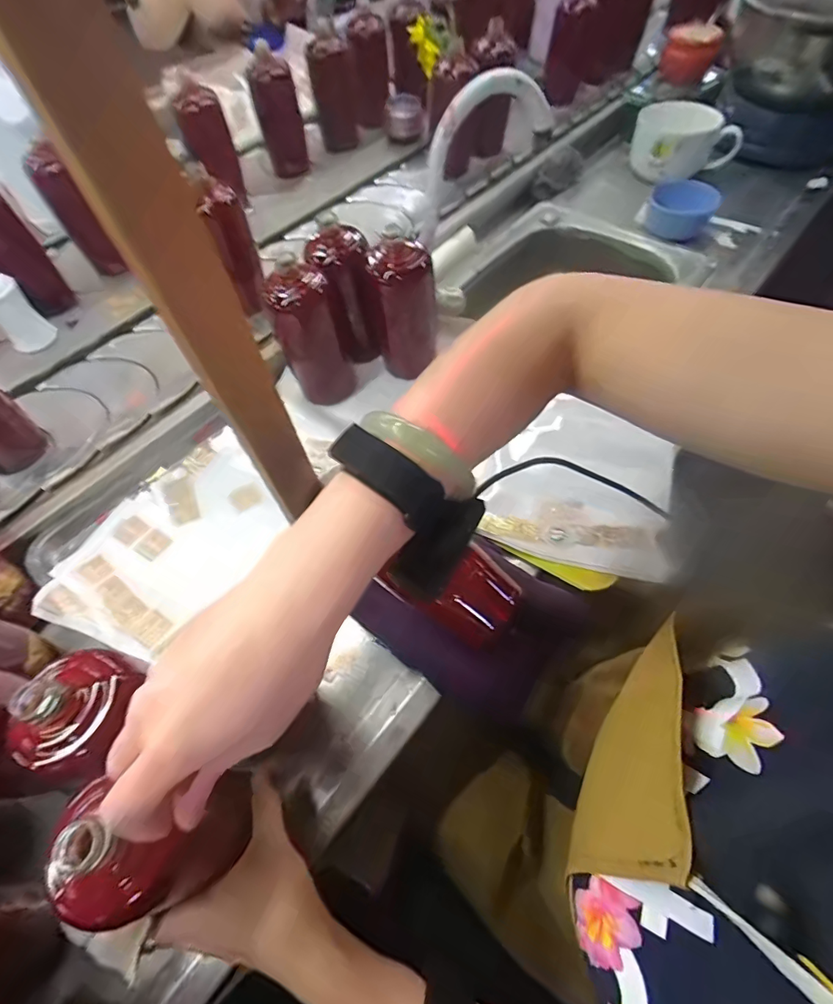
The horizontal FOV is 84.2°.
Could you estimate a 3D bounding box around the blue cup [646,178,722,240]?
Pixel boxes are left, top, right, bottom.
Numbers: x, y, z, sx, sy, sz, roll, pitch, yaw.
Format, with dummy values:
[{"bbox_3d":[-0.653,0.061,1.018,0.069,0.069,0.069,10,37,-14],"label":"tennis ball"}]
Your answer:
[{"bbox_3d":[0.473,-0.527,0.819,0.109,0.059,0.111,27,64,16],"label":"blue cup"}]

